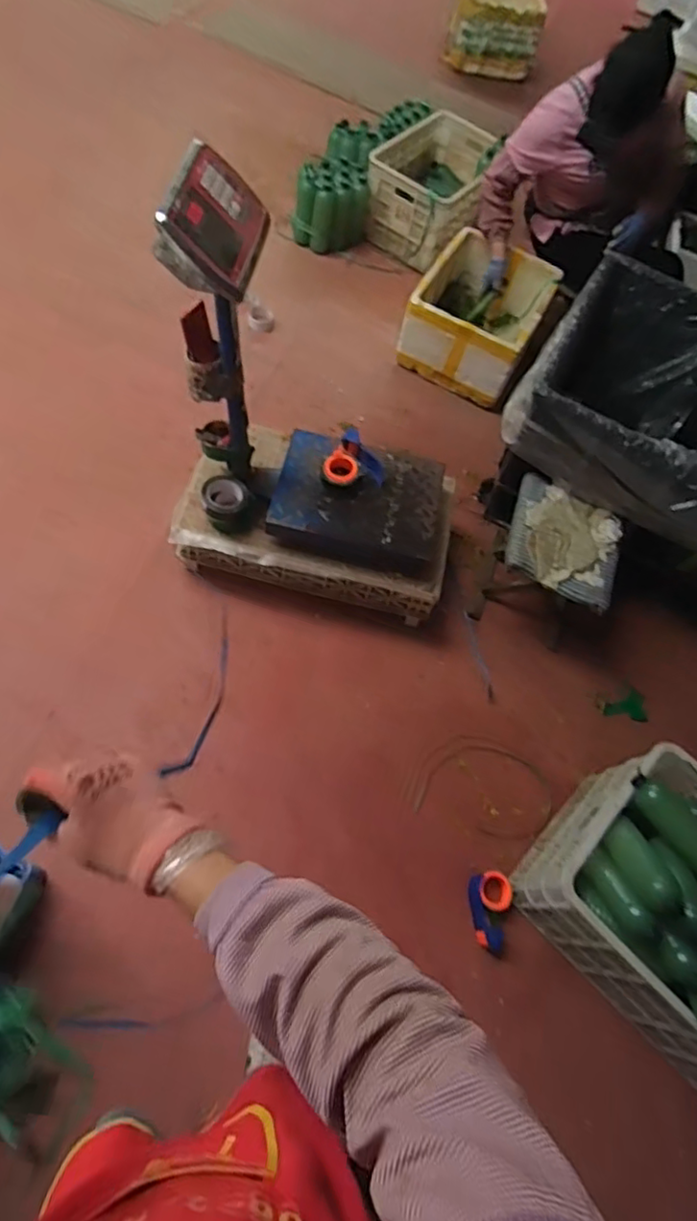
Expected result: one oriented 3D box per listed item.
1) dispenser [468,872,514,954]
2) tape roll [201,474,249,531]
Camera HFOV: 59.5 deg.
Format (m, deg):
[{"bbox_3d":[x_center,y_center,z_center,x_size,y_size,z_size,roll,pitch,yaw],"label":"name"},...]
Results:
[{"bbox_3d":[0.325,0.694,1.421,0.091,0.054,0.167,19,63,0],"label":"dispenser"},{"bbox_3d":[-0.301,-0.270,1.492,0.123,0.060,0.134,4,63,-7],"label":"tape roll"}]

